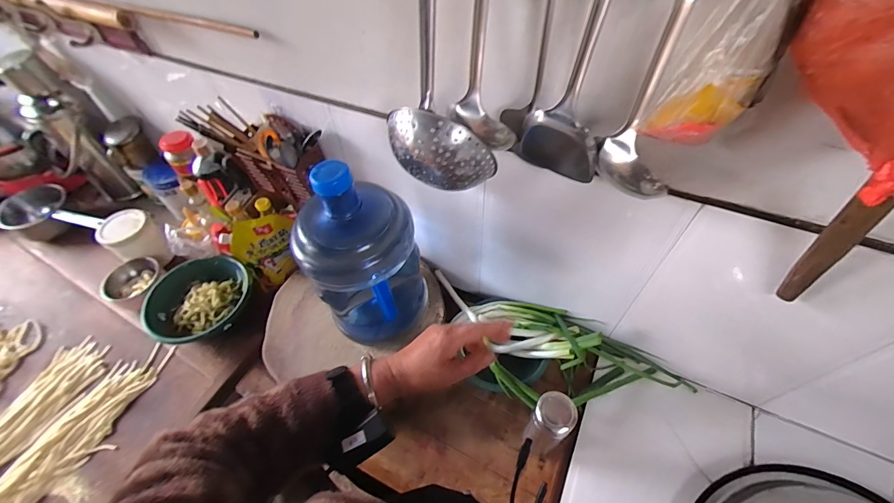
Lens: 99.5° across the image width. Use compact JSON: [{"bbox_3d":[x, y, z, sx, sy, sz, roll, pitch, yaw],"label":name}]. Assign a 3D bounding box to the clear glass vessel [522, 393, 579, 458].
[{"bbox_3d":[0.174,0.305,0.657,0.060,0.193,0.060,34,62,26],"label":"clear glass vessel"}]

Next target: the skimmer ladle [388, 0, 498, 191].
[{"bbox_3d":[-0.014,-0.229,0.433,0.133,0.380,0.085,-12,53,-4],"label":"skimmer ladle"}]

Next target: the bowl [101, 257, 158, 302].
[{"bbox_3d":[-0.777,0.068,0.928,0.109,0.042,0.112,-2,53,3],"label":"bowl"}]

